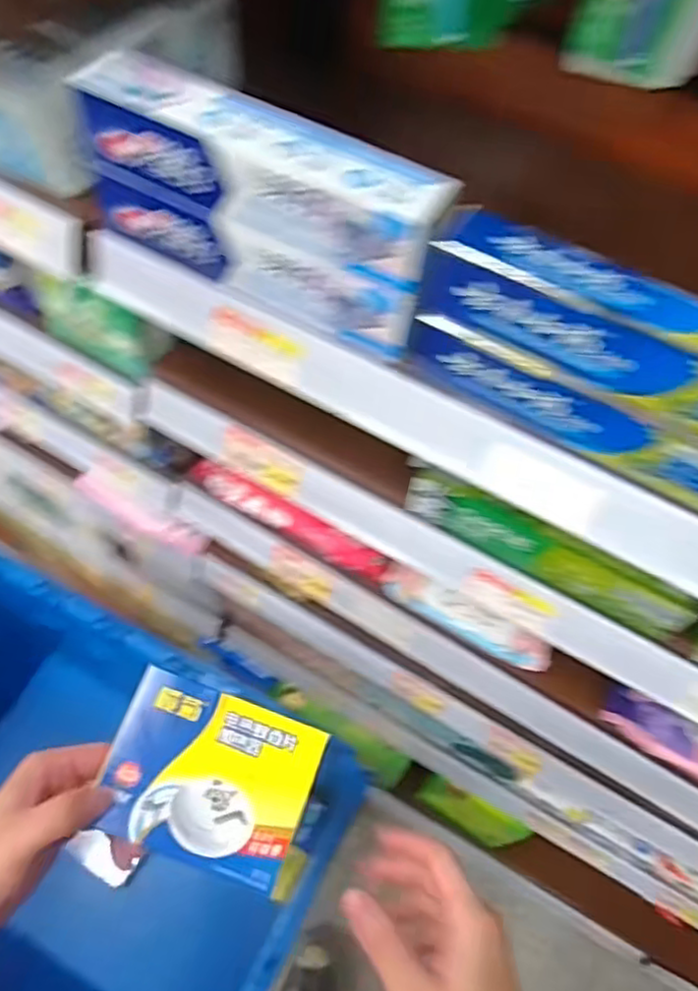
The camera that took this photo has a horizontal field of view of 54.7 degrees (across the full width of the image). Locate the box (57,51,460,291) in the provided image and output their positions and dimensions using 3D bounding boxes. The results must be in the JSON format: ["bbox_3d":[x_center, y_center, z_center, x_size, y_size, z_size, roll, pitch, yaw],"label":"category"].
[{"bbox_3d":[-0.044,-0.177,0.364,0.210,0.047,0.049,28,63,12],"label":"box"}]

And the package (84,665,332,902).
[{"bbox_3d":[-0.087,0.182,0.435,0.133,0.024,0.099,18,61,7],"label":"package"}]

